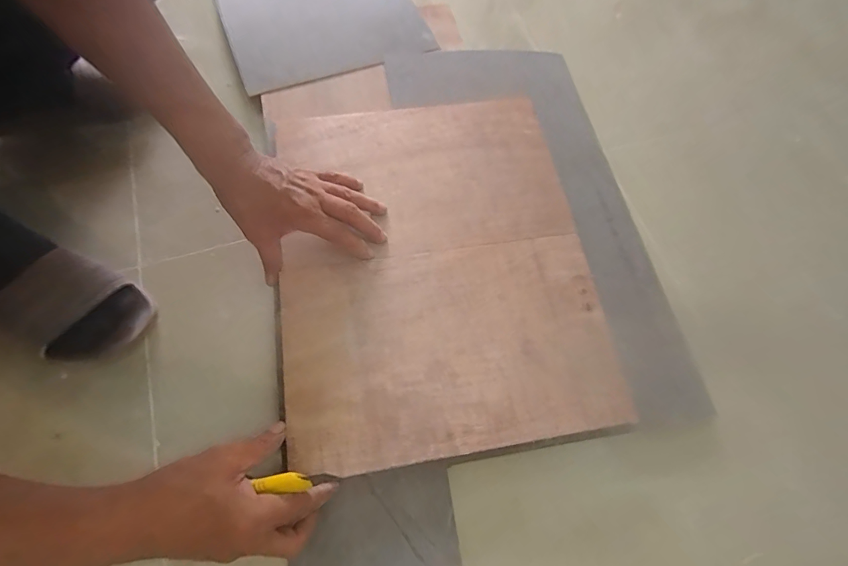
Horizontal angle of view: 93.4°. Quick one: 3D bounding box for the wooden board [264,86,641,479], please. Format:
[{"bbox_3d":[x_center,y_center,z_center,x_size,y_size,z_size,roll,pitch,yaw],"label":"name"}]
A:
[{"bbox_3d":[0.010,-0.033,0.439,0.327,0.008,0.401,-7,69,-6],"label":"wooden board"}]

